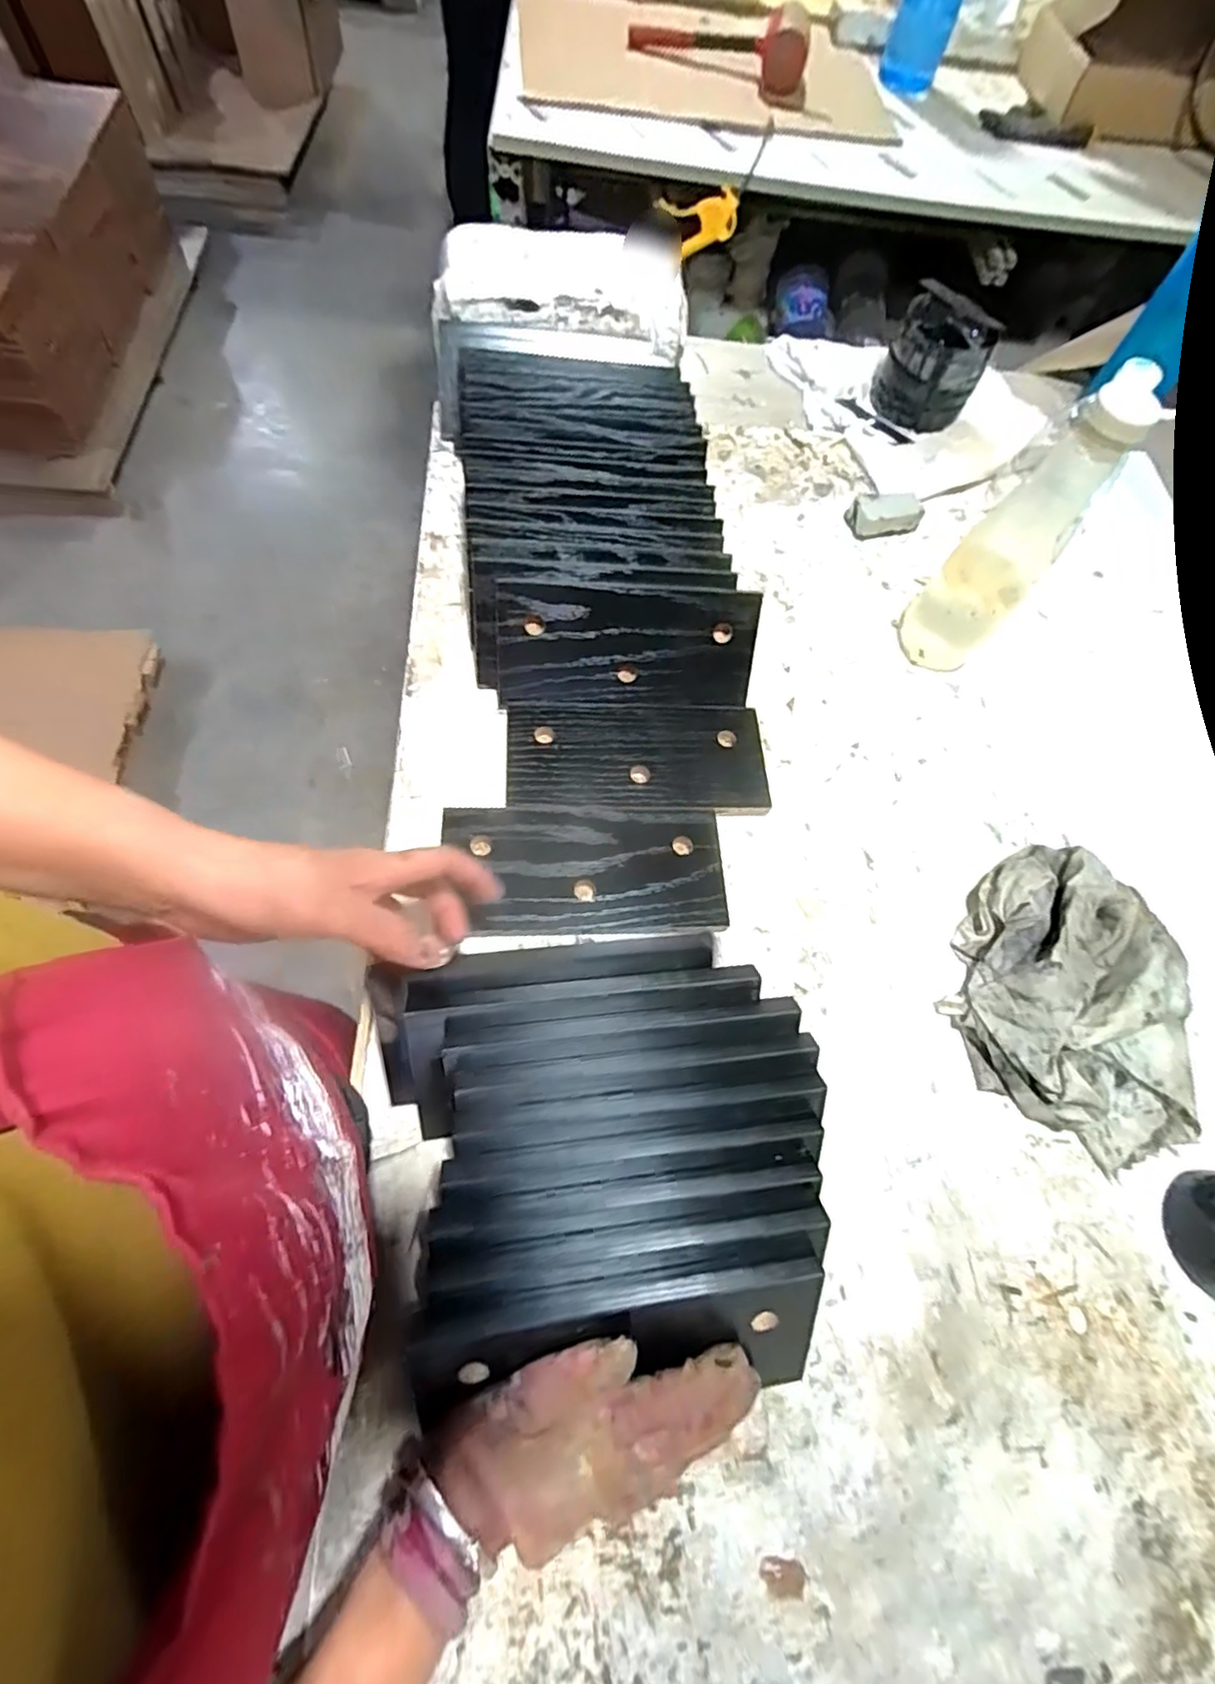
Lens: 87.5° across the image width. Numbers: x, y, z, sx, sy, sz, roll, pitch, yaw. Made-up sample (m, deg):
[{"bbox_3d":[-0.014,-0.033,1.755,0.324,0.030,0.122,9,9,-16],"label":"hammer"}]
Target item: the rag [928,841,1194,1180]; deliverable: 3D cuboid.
[{"bbox_3d":[0.348,0.105,0.444,0.192,0.060,0.194,32,68,8],"label":"rag"}]

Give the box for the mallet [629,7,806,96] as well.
[{"bbox_3d":[0.187,-1.361,1.079,0.314,0.081,0.065,30,67,7],"label":"mallet"}]

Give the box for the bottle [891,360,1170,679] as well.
[{"bbox_3d":[0.309,-0.229,0.489,0.065,0.242,0.055,37,68,10],"label":"bottle"}]

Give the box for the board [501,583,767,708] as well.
[{"bbox_3d":[0.016,-0.152,0.502,0.200,0.090,0.010,0,27,-6],"label":"board"}]

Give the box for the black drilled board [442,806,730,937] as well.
[{"bbox_3d":[-0.014,0.018,0.456,0.195,0.015,0.098,0,67,-6],"label":"black drilled board"}]

